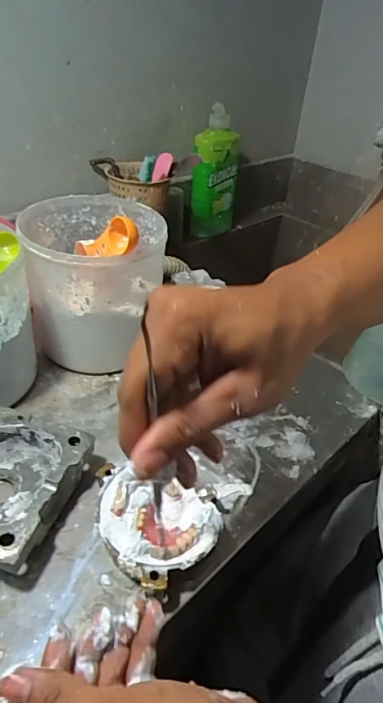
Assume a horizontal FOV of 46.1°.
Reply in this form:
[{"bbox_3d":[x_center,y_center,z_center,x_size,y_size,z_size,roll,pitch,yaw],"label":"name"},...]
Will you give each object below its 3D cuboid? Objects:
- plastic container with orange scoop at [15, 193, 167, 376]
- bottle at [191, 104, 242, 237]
[{"bbox_3d":[-0.110,-0.081,0.534,0.151,0.157,0.156,-7,38,-16],"label":"plastic container with orange scoop"},{"bbox_3d":[0.042,-0.316,0.817,0.076,0.204,0.083,10,37,7],"label":"bottle"}]

